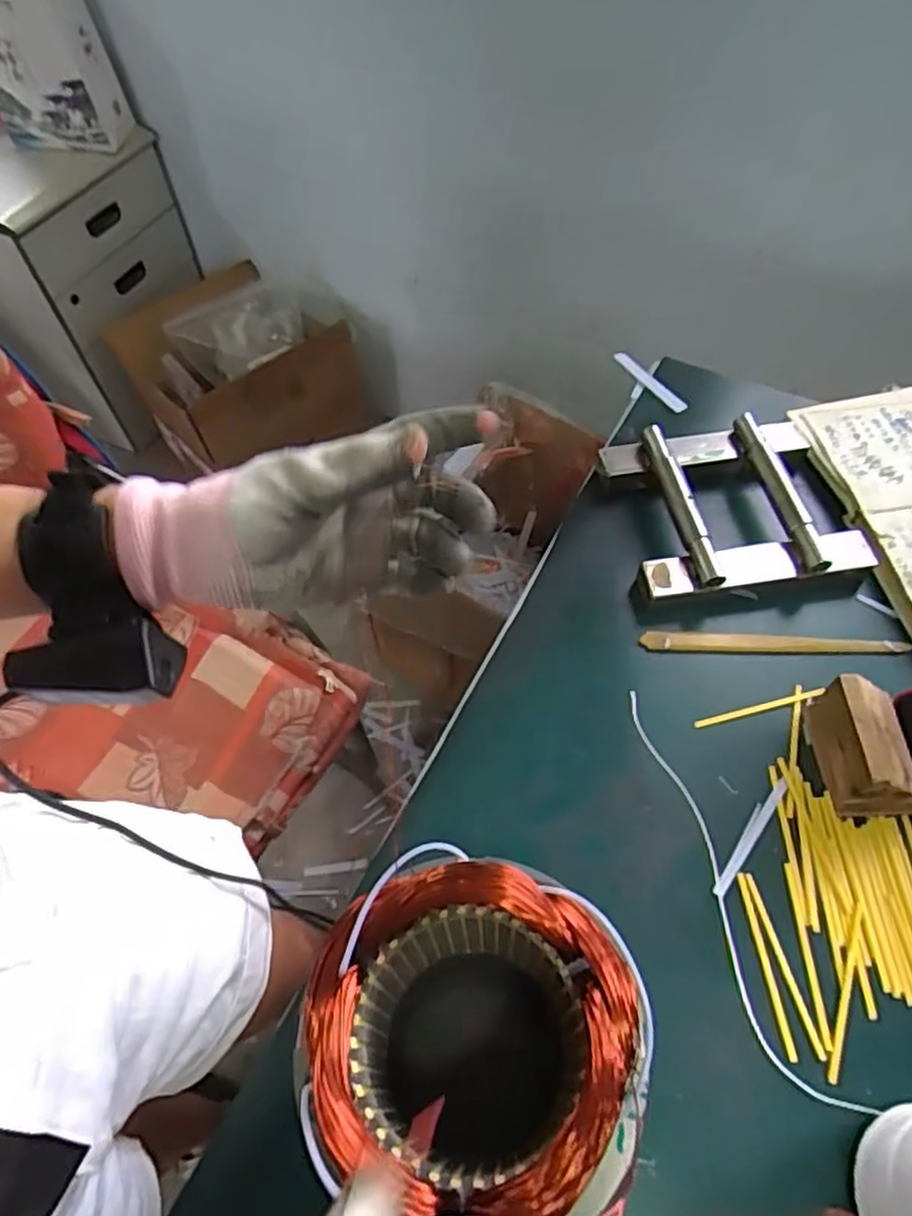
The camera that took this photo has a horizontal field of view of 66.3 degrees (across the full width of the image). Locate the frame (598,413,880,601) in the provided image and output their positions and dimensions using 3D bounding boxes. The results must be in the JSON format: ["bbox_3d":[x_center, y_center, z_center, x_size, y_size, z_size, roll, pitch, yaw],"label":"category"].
[{"bbox_3d":[0.249,-0.098,0.633,0.204,0.043,0.181,-7,57,-3],"label":"frame"}]

